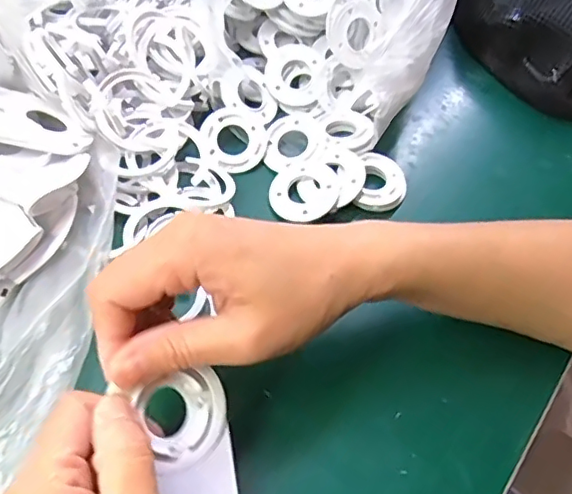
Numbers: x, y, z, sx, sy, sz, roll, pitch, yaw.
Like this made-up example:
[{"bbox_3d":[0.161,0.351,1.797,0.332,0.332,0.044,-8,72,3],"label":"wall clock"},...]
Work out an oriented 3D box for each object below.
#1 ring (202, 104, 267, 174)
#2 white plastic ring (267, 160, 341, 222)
[{"bbox_3d":[-0.035,-0.073,0.391,0.042,0.008,0.047,7,75,-4],"label":"ring"},{"bbox_3d":[0.012,-0.036,0.376,0.047,0.005,0.042,2,63,14],"label":"white plastic ring"}]

